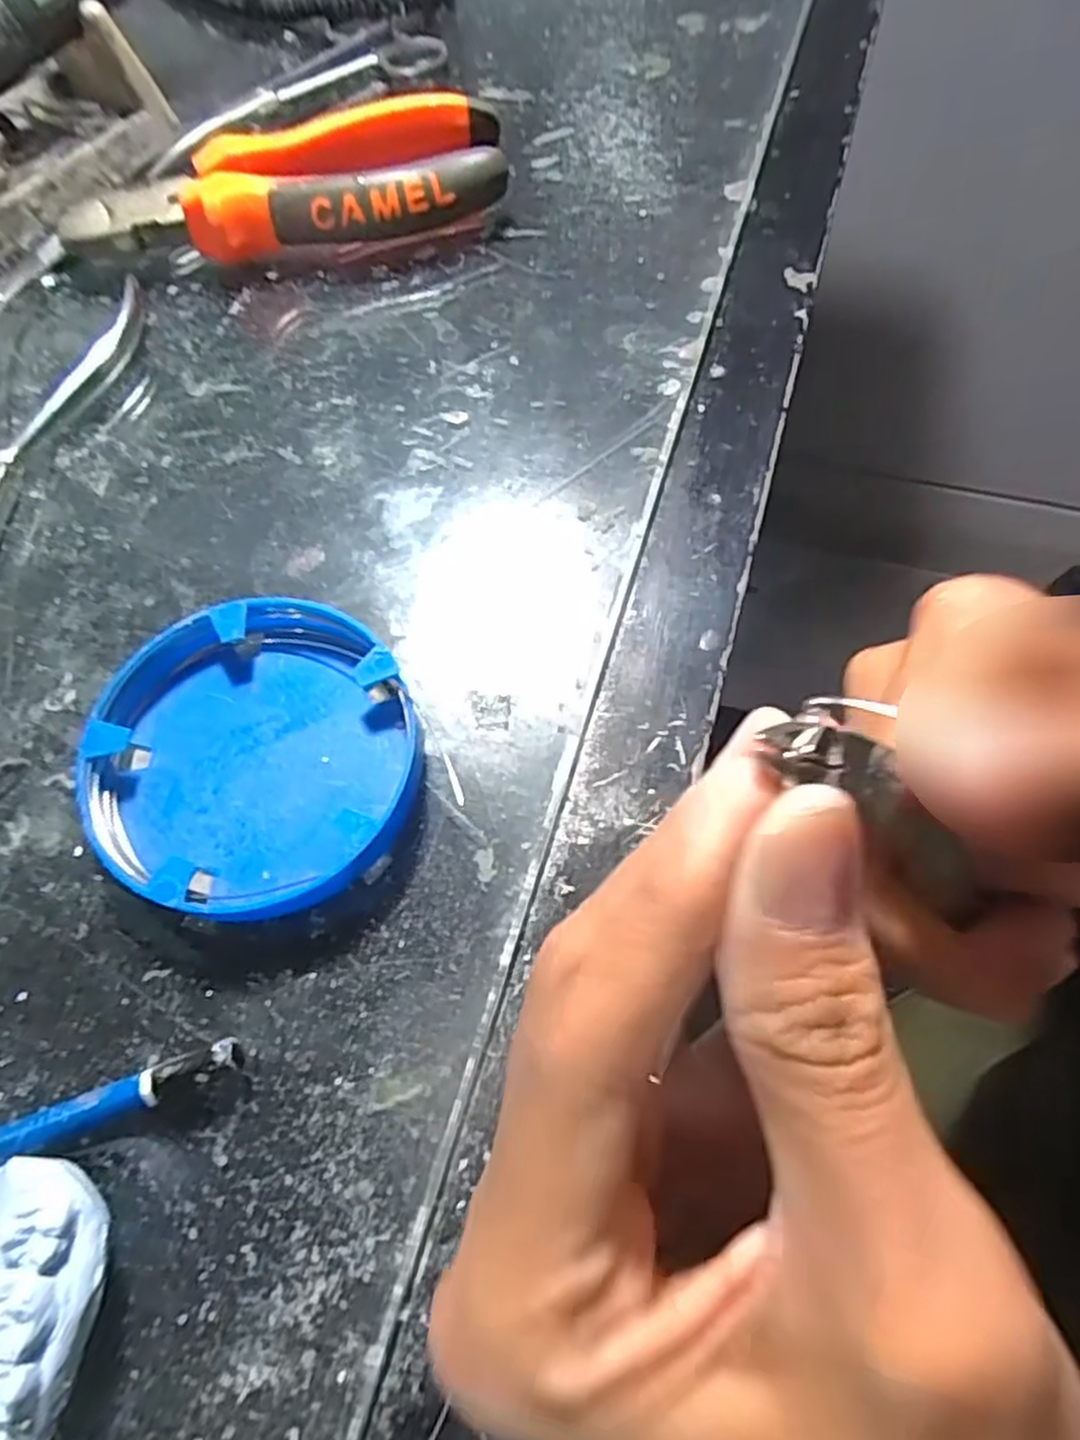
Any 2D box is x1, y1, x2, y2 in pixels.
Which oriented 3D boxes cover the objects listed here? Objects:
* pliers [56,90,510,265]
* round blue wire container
[{"bbox_3d":[-0.089,-0.188,0.270,0.152,0.024,0.054,-12,67,-4],"label":"pliers"},{"bbox_3d":[-0.071,0.008,0.190,0.077,0.016,0.077,0,67,1],"label":"round blue wire container"}]

